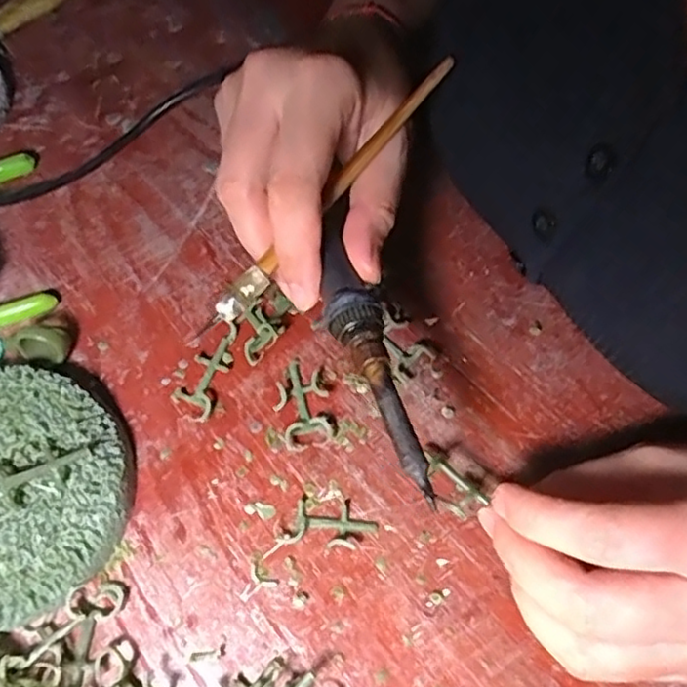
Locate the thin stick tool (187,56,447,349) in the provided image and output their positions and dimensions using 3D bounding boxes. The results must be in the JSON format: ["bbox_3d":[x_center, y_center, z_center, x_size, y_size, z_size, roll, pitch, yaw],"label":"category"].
[{"bbox_3d":[-0.005,-0.059,0.262,0.009,0.006,0.154,40,83,16],"label":"thin stick tool"}]

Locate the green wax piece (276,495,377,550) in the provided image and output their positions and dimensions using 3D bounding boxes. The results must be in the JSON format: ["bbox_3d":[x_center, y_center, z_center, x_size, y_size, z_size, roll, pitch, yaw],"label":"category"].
[{"bbox_3d":[-0.006,0.076,0.276,0.040,0.004,0.020,4,65,1],"label":"green wax piece"}]

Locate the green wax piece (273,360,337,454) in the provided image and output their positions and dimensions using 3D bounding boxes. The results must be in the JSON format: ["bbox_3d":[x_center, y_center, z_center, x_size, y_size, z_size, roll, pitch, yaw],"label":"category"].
[{"bbox_3d":[-0.019,0.027,0.296,0.023,0.008,0.042,-14,66,-8],"label":"green wax piece"}]

